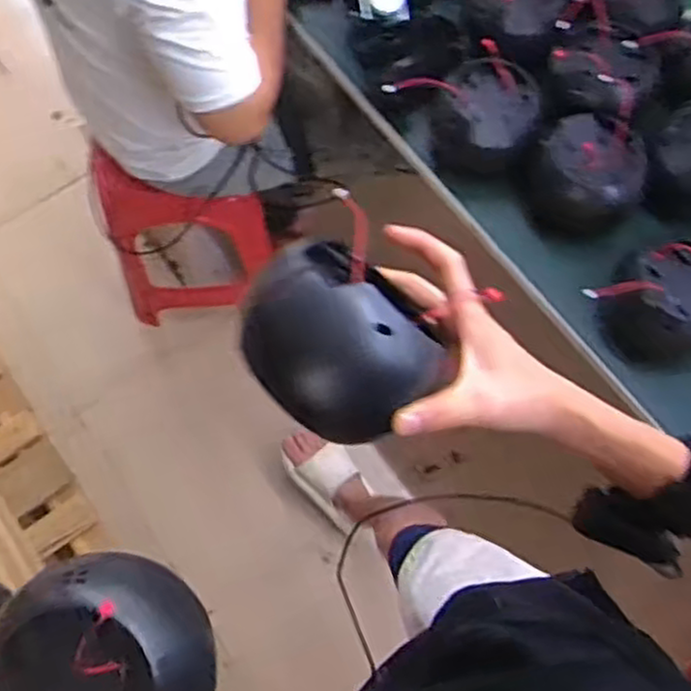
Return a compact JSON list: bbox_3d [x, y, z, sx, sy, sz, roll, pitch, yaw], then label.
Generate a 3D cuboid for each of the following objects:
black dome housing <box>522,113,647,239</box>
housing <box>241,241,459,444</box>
[{"bbox_3d":[0.278,-0.196,0.903,0.129,0.089,0.119,0,70,0],"label":"black dome housing"},{"bbox_3d":[0.000,0.000,0.491,0.122,0.108,0.093,36,106,4],"label":"housing"}]

